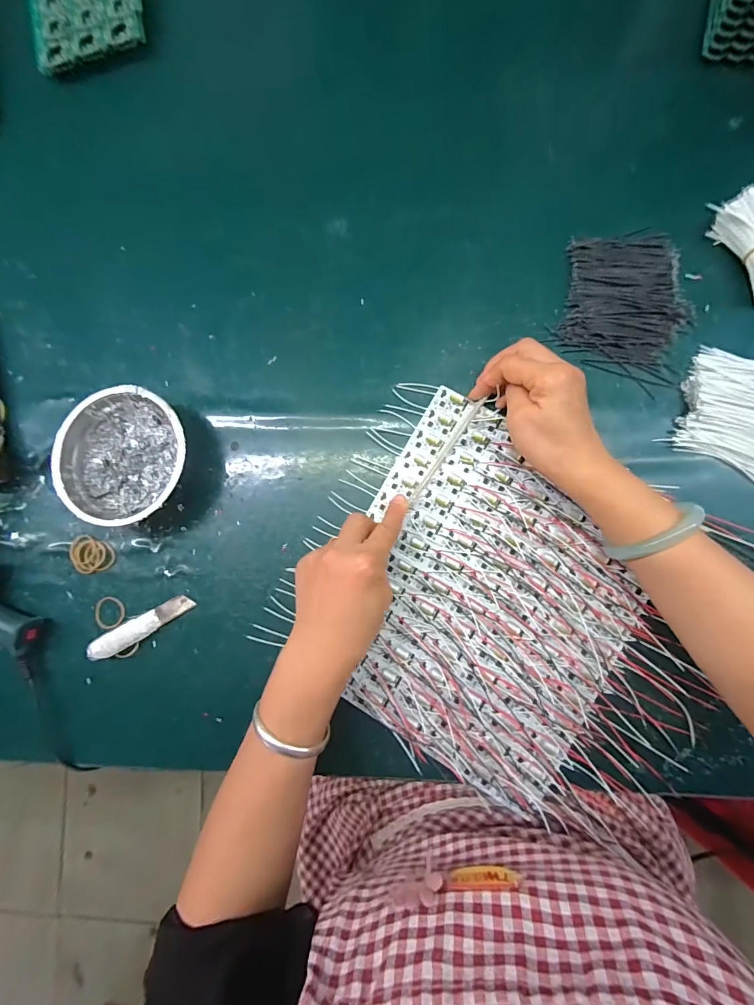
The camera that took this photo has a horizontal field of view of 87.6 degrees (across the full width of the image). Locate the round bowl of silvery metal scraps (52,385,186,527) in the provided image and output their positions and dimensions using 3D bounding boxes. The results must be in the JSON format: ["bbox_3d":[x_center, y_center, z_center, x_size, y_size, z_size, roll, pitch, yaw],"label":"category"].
[{"bbox_3d":[-0.237,-0.042,0.379,0.123,0.045,0.124,18,85,8],"label":"round bowl of silvery metal scraps"}]

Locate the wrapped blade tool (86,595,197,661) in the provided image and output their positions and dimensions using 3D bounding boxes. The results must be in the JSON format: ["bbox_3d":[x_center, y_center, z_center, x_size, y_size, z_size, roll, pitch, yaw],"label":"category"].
[{"bbox_3d":[-0.230,0.121,0.382,0.113,0.012,0.024,-30,83,2],"label":"wrapped blade tool"}]

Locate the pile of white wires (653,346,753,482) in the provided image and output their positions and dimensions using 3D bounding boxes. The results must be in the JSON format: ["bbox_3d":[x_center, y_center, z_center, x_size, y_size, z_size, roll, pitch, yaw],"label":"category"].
[{"bbox_3d":[0.312,-0.077,0.334,0.102,0.013,0.098,26,88,6],"label":"pile of white wires"}]

